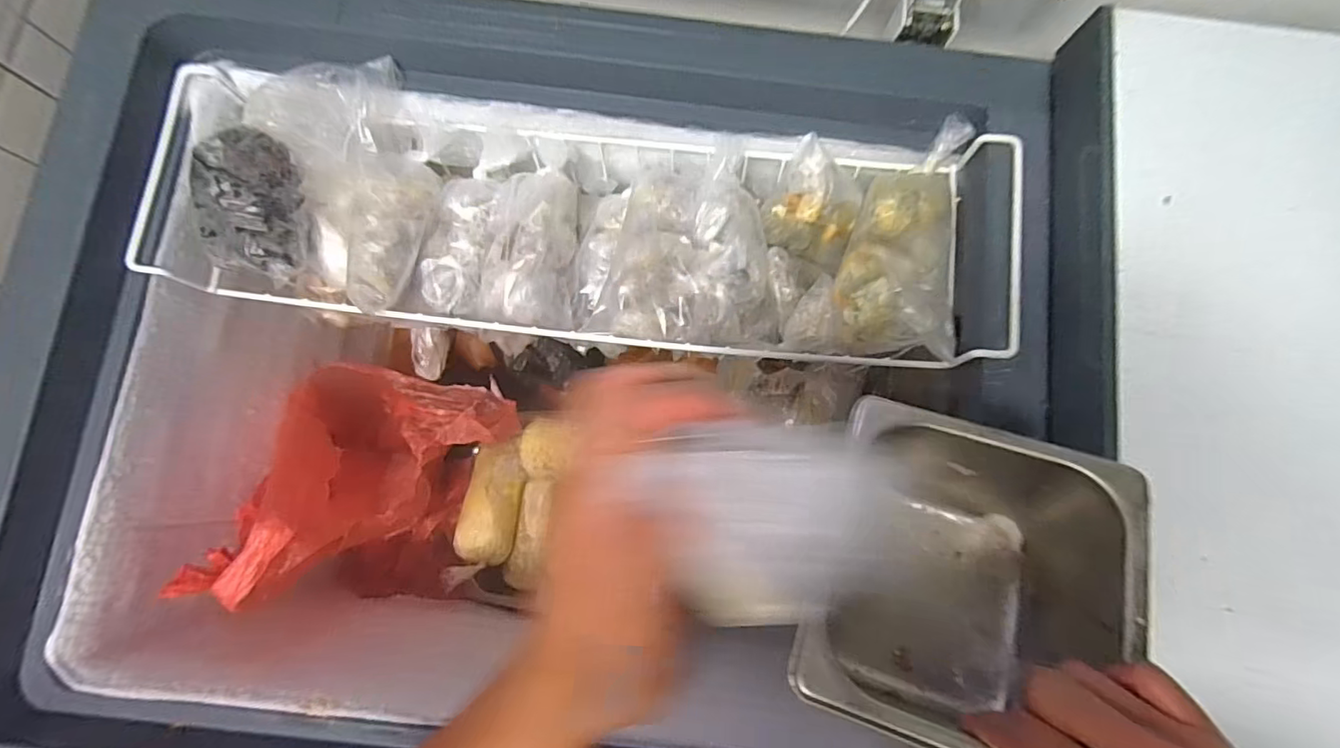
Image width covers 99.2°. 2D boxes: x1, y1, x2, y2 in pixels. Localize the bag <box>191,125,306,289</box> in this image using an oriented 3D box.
[{"bbox_3d":[-0.375,-0.152,0.512,0.079,0.055,0.126,-1,96,-29],"label":"bag"}]

